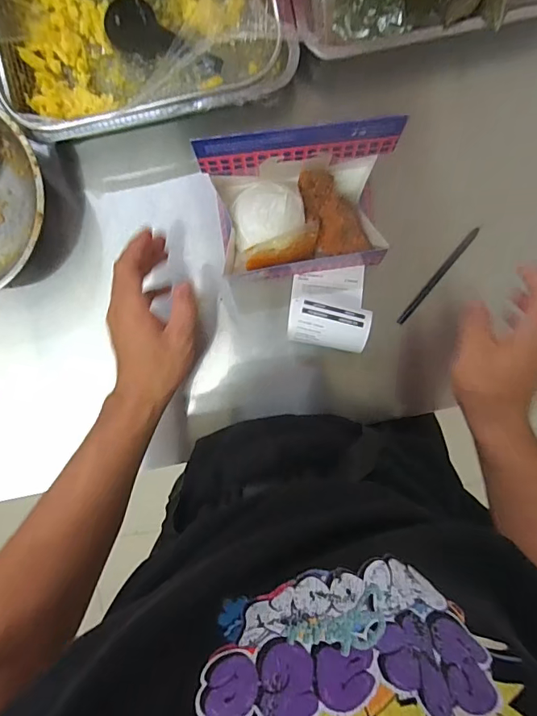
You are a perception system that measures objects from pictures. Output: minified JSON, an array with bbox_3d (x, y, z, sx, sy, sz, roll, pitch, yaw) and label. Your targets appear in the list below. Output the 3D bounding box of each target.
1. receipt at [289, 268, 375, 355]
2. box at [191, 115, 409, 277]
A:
[{"bbox_3d":[0.067,-0.058,0.509,0.084,0.055,0.091,8,94,1],"label":"receipt"},{"bbox_3d":[0.031,-0.149,0.452,0.167,0.138,0.109,-5,94,1],"label":"box"}]

